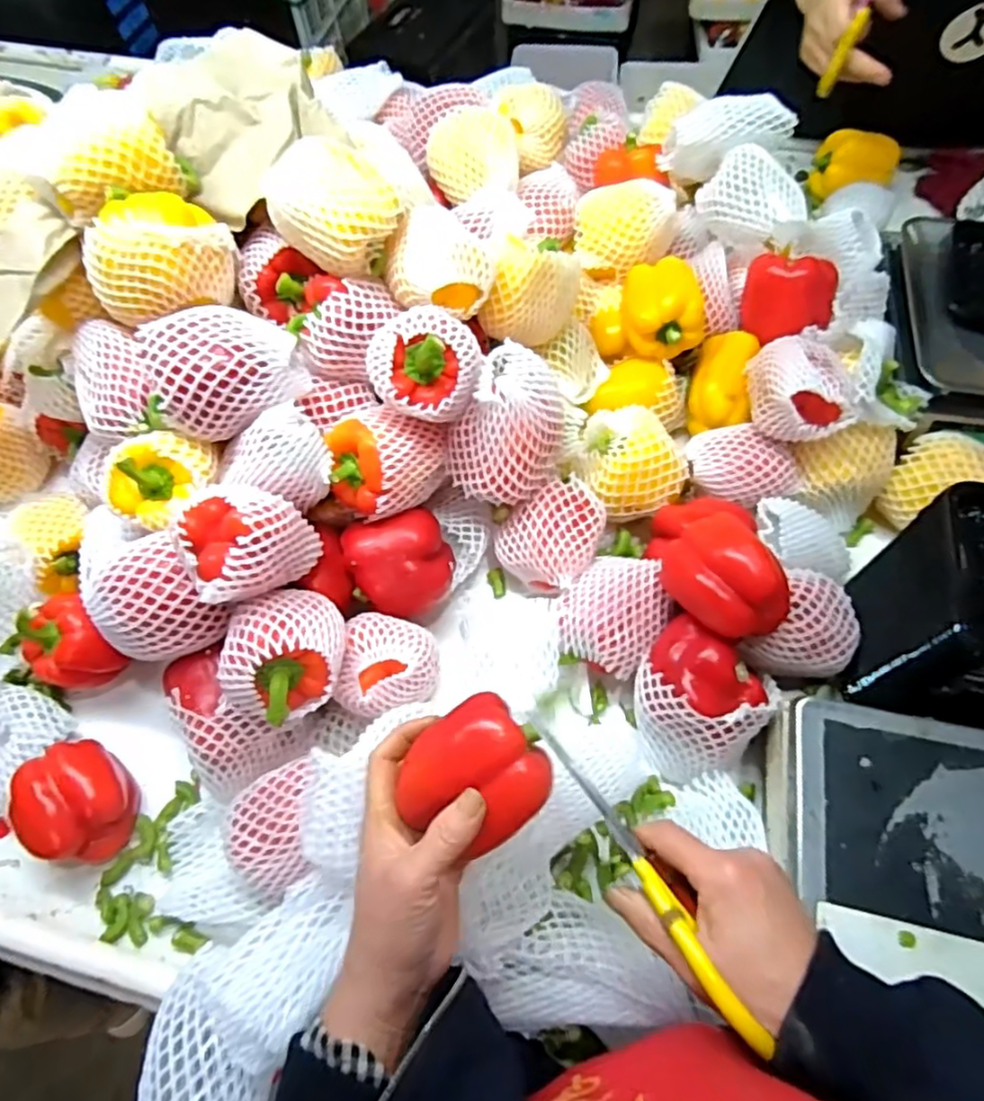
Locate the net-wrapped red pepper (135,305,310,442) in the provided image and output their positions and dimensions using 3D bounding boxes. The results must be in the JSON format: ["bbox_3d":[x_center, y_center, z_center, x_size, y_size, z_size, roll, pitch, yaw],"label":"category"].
[{"bbox_3d":[-0.217,-0.149,0.529,0.117,0.074,0.078,-21,64,-9],"label":"net-wrapped red pepper"}]

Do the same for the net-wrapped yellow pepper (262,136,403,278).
[{"bbox_3d":[-0.131,-0.291,0.537,0.105,0.073,0.103,-18,64,-7],"label":"net-wrapped yellow pepper"}]

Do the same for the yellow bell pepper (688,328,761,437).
[{"bbox_3d":[0.244,-0.174,0.677,0.066,0.061,0.105,6,79,26],"label":"yellow bell pepper"}]

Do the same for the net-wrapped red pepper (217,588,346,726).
[{"bbox_3d":[-0.157,0.078,0.493,0.082,0.075,0.098,17,65,10],"label":"net-wrapped red pepper"}]

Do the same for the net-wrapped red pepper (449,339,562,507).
[{"bbox_3d":[0.014,-0.114,0.571,0.085,0.133,0.091,20,30,36],"label":"net-wrapped red pepper"}]

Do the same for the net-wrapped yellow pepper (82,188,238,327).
[{"bbox_3d":[-0.283,-0.249,0.538,0.095,0.085,0.099,9,64,6],"label":"net-wrapped yellow pepper"}]

